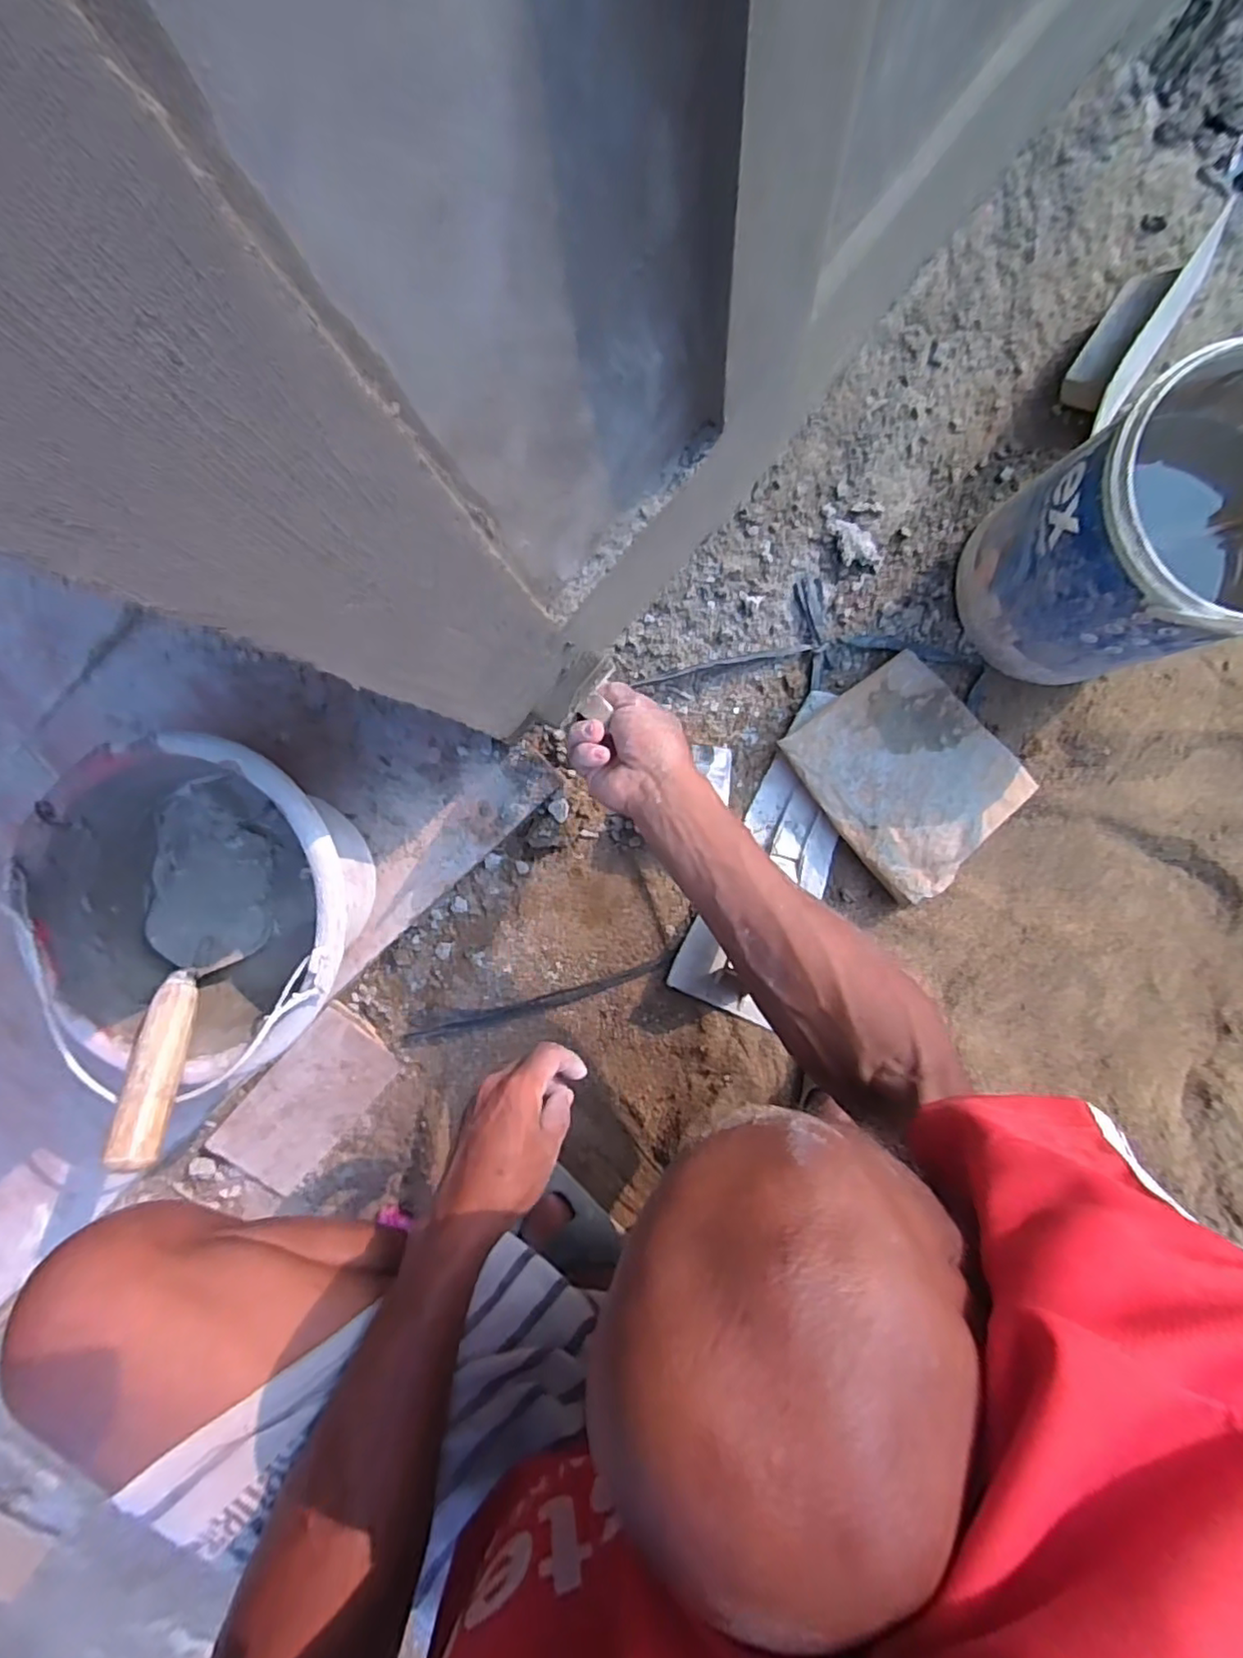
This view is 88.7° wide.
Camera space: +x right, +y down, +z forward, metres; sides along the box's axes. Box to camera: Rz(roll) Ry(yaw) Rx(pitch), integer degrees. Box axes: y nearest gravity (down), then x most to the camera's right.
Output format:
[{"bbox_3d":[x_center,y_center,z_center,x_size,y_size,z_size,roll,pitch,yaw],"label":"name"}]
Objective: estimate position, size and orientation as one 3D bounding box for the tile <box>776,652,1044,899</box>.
[{"bbox_3d":[0.250,-0.049,0.552,0.154,0.015,0.177,-36,81,-2],"label":"tile"}]

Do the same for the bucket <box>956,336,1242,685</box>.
[{"bbox_3d":[0.402,-0.215,0.477,0.192,0.228,0.184,-17,92,4],"label":"bucket"}]

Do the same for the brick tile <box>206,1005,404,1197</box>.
[{"bbox_3d":[-0.325,0.284,0.658,0.096,0.026,0.207,42,95,-1],"label":"brick tile"}]

